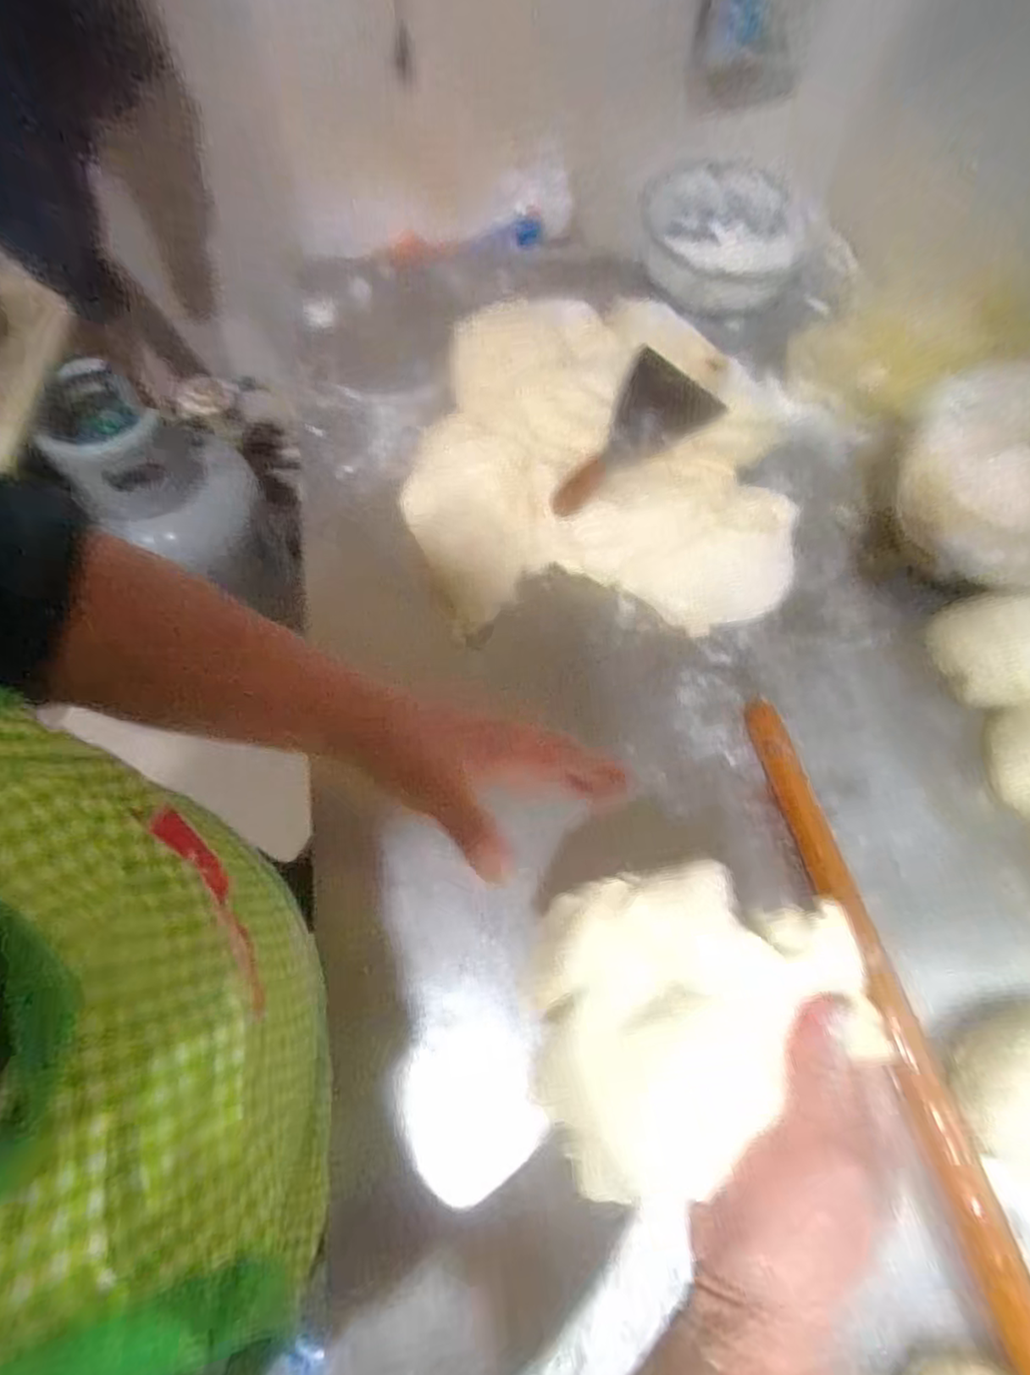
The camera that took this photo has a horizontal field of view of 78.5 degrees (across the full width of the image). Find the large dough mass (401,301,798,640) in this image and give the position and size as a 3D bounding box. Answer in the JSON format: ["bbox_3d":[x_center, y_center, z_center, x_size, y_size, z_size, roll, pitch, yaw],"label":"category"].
[{"bbox_3d":[0.088,-0.254,0.660,0.382,0.095,0.400,5,65,-1],"label":"large dough mass"}]

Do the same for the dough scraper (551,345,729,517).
[{"bbox_3d":[0.106,-0.243,0.626,0.193,0.034,0.092,-45,74,-7],"label":"dough scraper"}]

